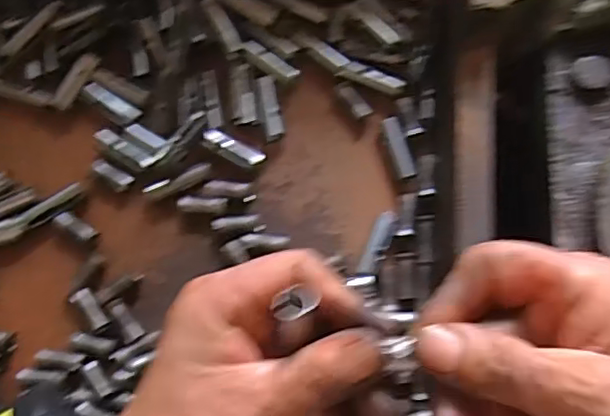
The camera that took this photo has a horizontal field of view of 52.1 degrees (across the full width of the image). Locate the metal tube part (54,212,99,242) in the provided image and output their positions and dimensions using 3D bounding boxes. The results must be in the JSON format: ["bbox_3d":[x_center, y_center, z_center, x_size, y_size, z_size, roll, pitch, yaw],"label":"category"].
[{"bbox_3d":[-0.130,0.011,0.354,0.027,0.007,0.009,33,81,7],"label":"metal tube part"}]

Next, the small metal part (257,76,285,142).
[{"bbox_3d":[-0.020,-0.059,0.369,0.011,0.007,0.039,-10,79,-1],"label":"small metal part"}]

